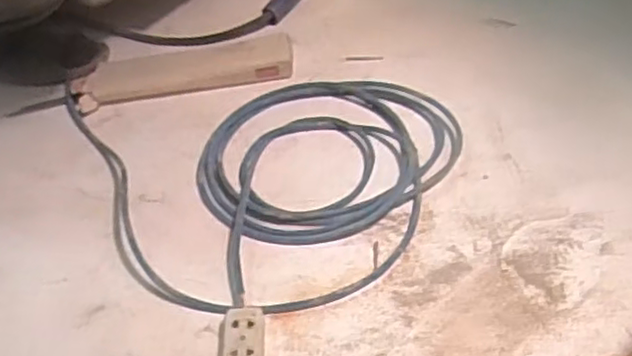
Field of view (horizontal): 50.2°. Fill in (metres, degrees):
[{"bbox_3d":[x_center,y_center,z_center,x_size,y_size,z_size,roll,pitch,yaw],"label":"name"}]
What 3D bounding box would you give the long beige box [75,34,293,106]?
[{"bbox_3d":[-0.206,-0.172,1.074,0.340,0.038,0.084,-5,44,0],"label":"long beige box"}]

